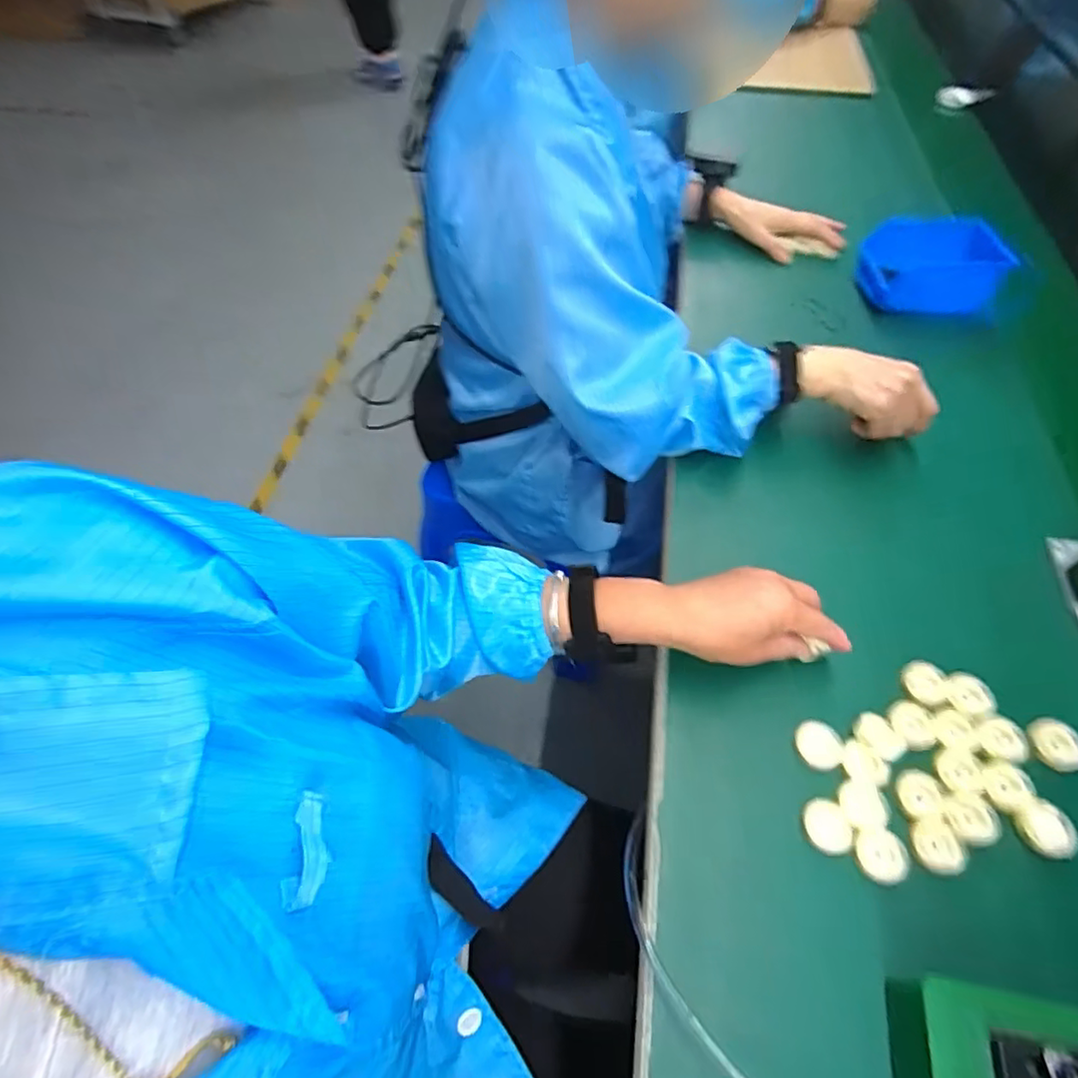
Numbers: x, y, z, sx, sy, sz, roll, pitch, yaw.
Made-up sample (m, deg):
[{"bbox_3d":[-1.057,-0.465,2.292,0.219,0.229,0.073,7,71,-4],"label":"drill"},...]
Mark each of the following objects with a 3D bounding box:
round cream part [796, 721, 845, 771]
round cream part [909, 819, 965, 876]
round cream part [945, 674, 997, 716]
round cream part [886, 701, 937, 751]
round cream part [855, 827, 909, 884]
[{"bbox_3d":[0.206,0.151,0.447,0.033,0.011,0.028,39,63,24],"label":"round cream part"},{"bbox_3d":[0.270,0.210,0.414,0.028,0.010,0.033,-8,55,-6],"label":"round cream part"},{"bbox_3d":[0.332,0.120,0.468,0.029,0.008,0.032,-4,55,-3],"label":"round cream part"},{"bbox_3d":[0.280,0.139,0.454,0.033,0.010,0.036,0,55,0],"label":"round cream part"},{"bbox_3d":[0.231,0.215,0.413,0.032,0.013,0.033,0,55,0],"label":"round cream part"}]

